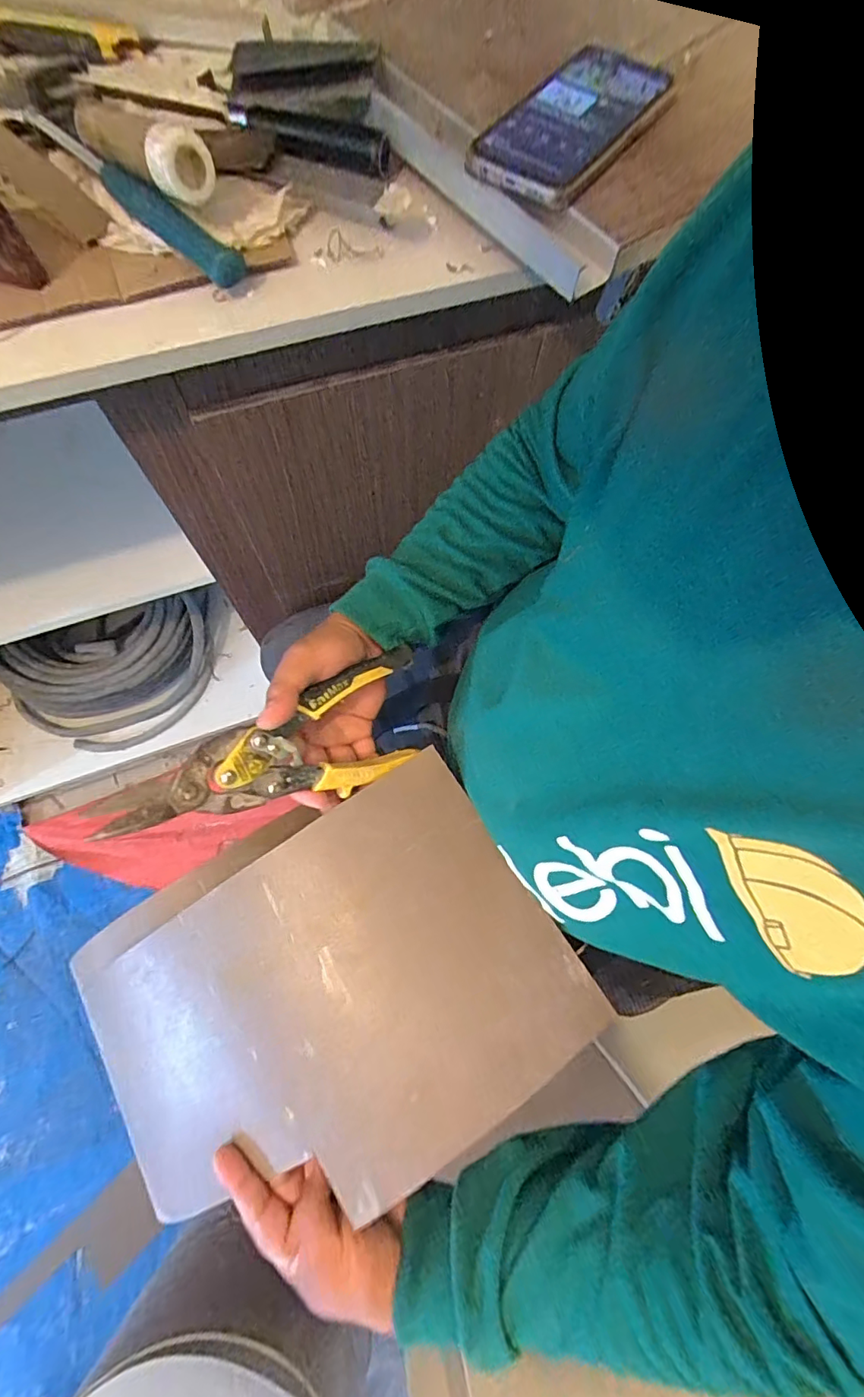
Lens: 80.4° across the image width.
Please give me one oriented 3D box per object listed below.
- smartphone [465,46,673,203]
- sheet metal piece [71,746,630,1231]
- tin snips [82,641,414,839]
[{"bbox_3d":[0.102,-0.394,0.348,0.080,0.013,0.153,36,78,12],"label":"smartphone"},{"bbox_3d":[-0.085,0.215,0.376,0.331,0.091,0.255,-32,75,-12],"label":"sheet metal piece"},{"bbox_3d":[-0.104,0.044,0.361,0.227,0.024,0.091,-23,105,-29],"label":"tin snips"}]

